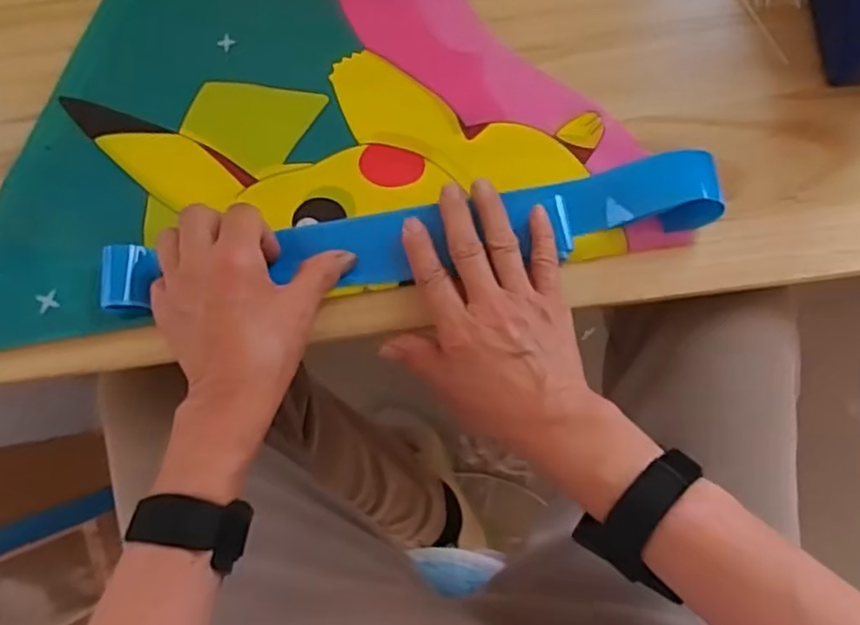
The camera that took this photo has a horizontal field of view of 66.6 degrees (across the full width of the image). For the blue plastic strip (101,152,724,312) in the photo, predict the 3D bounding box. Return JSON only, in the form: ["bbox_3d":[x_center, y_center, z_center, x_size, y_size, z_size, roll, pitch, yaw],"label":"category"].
[{"bbox_3d":[-0.013,-0.050,0.437,0.403,0.024,0.053,-8,82,1],"label":"blue plastic strip"}]

